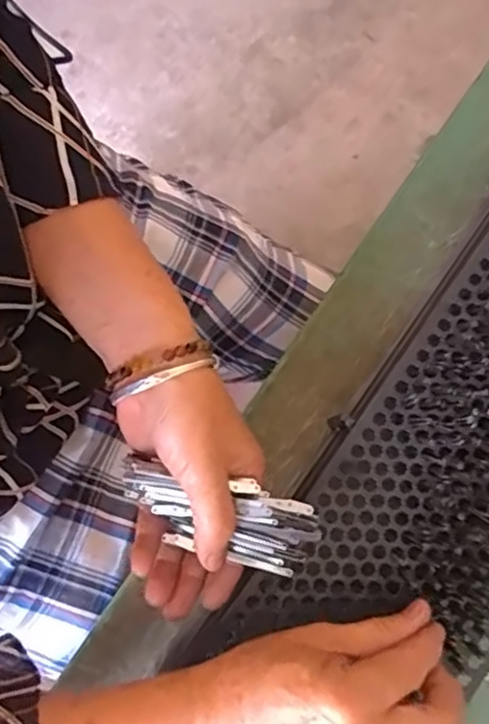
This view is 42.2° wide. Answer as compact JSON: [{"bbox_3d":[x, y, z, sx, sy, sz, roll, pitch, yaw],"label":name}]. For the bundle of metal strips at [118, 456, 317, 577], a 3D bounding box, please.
[{"bbox_3d":[-0.016,0.083,0.345,0.107,0.025,0.042,22,80,1],"label":"bundle of metal strips"}]

